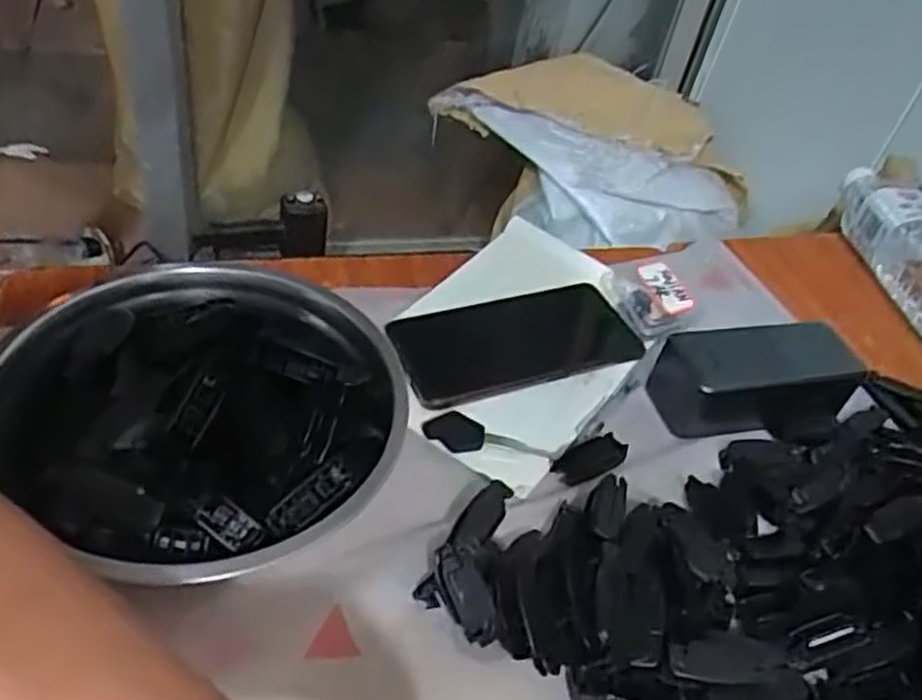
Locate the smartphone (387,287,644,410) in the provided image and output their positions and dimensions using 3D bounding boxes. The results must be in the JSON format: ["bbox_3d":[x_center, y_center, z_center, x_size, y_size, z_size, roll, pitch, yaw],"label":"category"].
[{"bbox_3d":[0.043,-0.007,0.526,0.169,0.015,0.075,-11,47,-24],"label":"smartphone"}]

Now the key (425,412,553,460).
[{"bbox_3d":[0.015,0.054,0.460,0.075,0.006,0.025,20,43,8],"label":"key"}]

